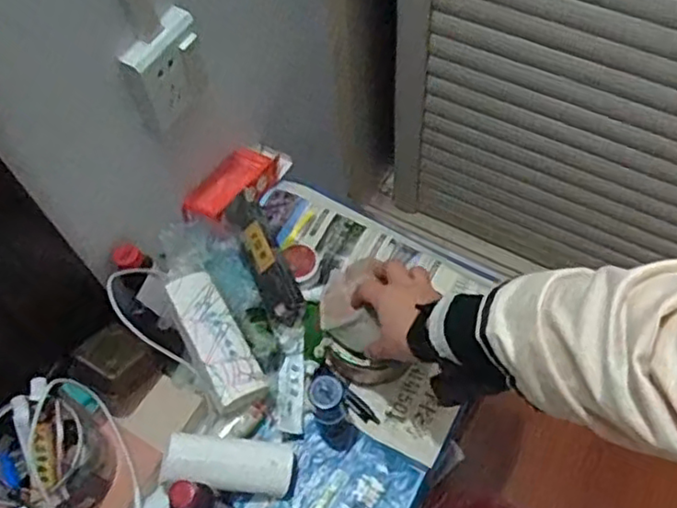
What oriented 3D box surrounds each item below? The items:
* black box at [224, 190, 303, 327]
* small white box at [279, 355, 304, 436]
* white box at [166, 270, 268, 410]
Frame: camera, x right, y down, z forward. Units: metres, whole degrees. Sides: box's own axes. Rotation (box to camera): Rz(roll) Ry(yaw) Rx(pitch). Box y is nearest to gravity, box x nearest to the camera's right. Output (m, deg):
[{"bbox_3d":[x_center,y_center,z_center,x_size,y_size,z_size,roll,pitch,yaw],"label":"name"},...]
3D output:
[{"bbox_3d":[-0.087,0.005,0.767,0.046,0.027,0.156,-32,78,29],"label":"black box"},{"bbox_3d":[-0.051,0.156,0.730,0.027,0.012,0.085,-1,65,2],"label":"small white box"},{"bbox_3d":[-0.133,0.089,0.709,0.053,0.028,0.158,-29,67,-10],"label":"white box"}]

